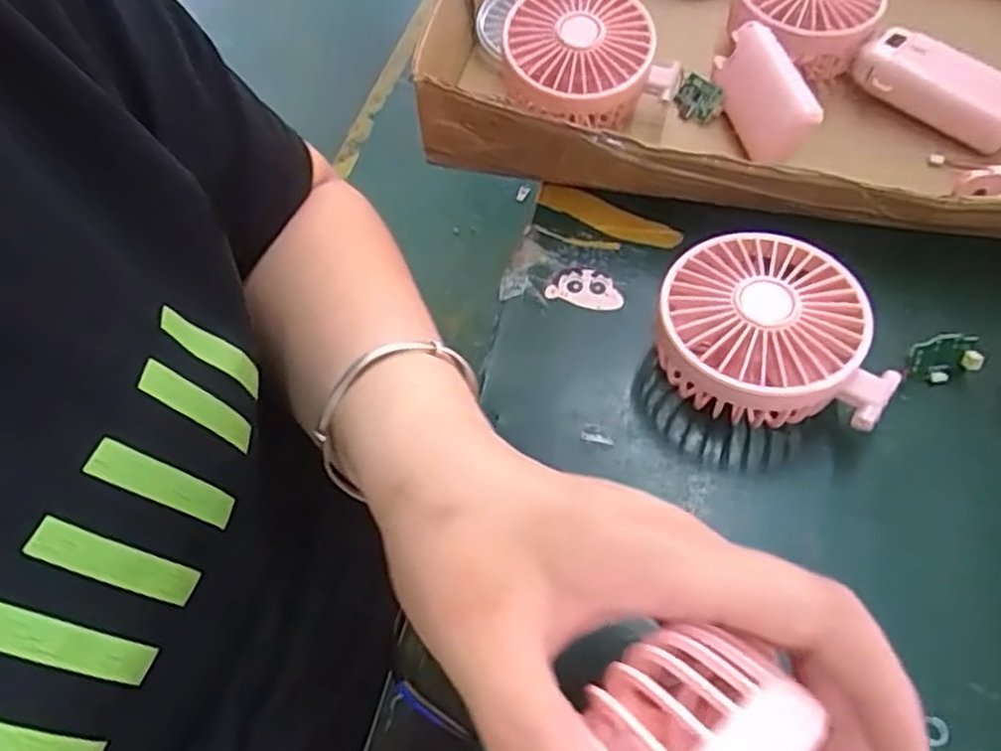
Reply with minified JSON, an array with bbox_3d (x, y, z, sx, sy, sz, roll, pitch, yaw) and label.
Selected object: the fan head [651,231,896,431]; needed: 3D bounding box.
[{"bbox_3d":[0.120,-0.018,0.325,0.094,0.046,0.086,-2,56,3],"label":"fan head"}]

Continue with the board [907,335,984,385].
[{"bbox_3d":[0.204,-0.008,0.326,0.029,0.023,0.004,-24,24,22],"label":"board"}]

